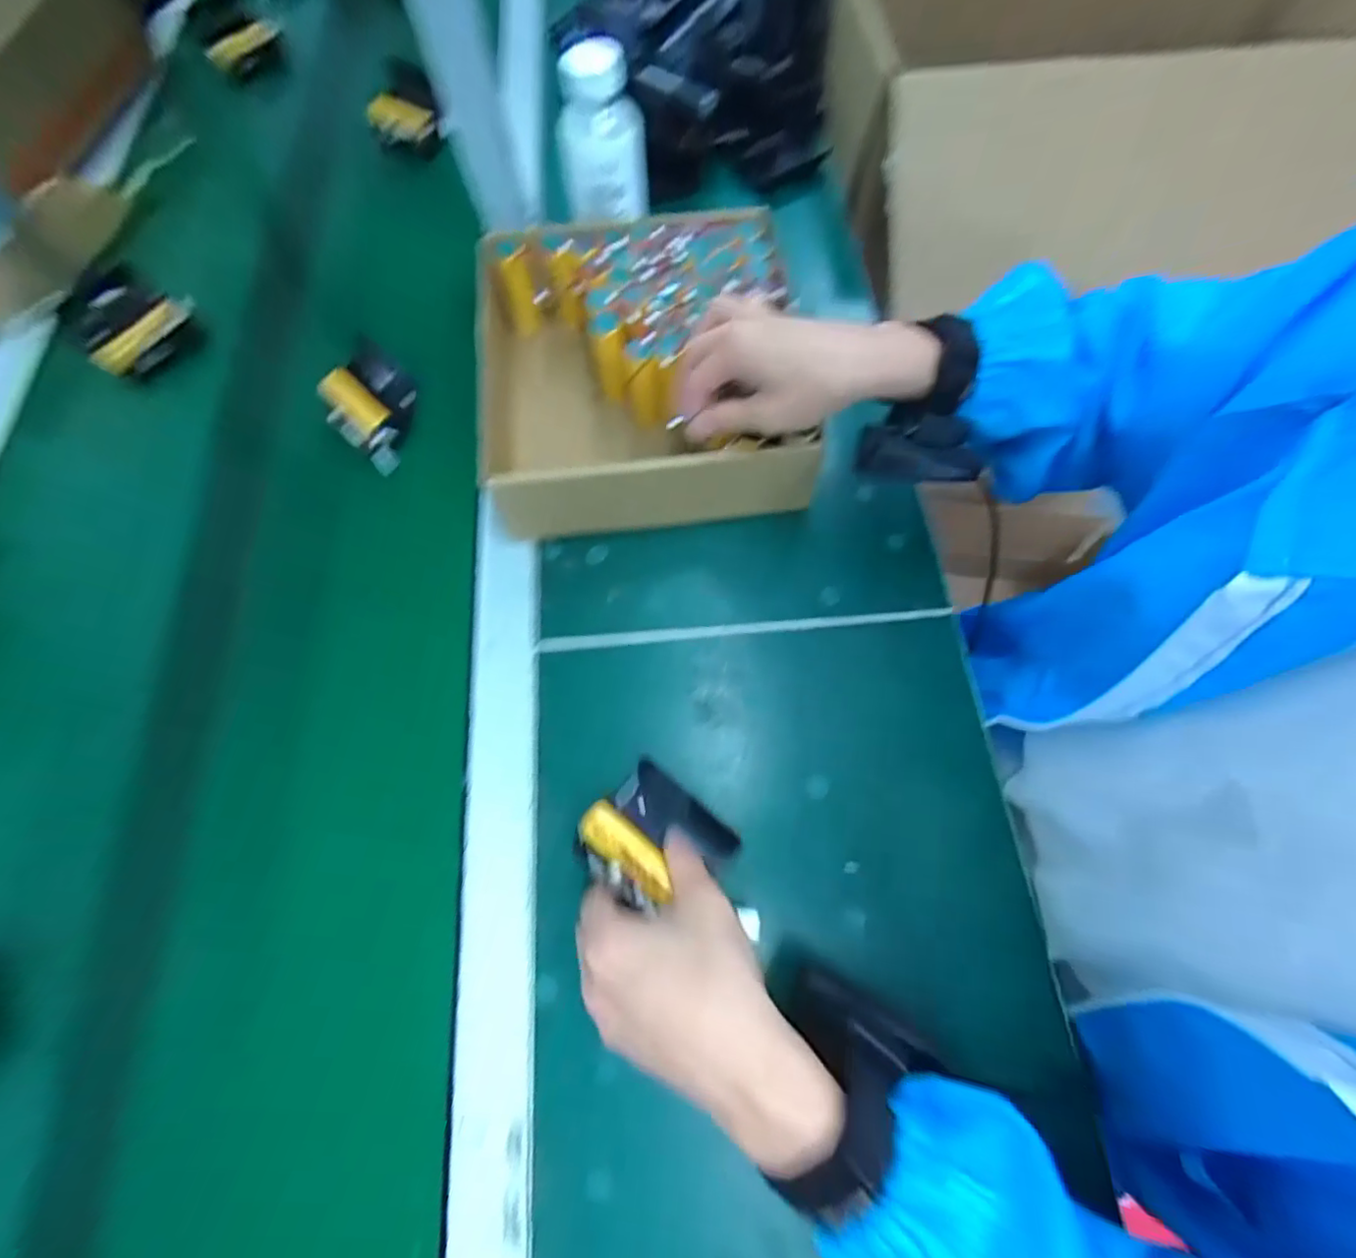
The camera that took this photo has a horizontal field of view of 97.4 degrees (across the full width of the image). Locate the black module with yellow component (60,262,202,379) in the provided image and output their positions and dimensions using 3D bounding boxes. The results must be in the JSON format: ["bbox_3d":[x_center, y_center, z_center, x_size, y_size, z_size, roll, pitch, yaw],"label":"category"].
[{"bbox_3d":[-0.475,-0.268,0.519,0.047,0.059,0.089,40,72,15],"label":"black module with yellow component"}]

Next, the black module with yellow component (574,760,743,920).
[{"bbox_3d":[-0.016,0.123,0.347,0.074,0.032,0.070,42,72,14],"label":"black module with yellow component"}]

